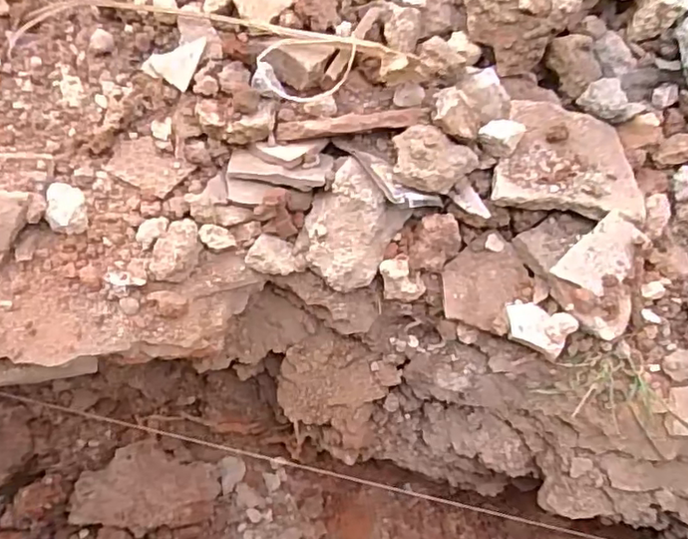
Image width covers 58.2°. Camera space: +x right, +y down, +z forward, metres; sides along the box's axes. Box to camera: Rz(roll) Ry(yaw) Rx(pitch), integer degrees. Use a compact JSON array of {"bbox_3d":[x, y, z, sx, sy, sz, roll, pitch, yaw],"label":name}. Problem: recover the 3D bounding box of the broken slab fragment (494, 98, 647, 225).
[{"bbox_3d":[0.165,-0.079,0.453,0.107,0.012,0.080,8,75,1],"label":"broken slab fragment"}]

